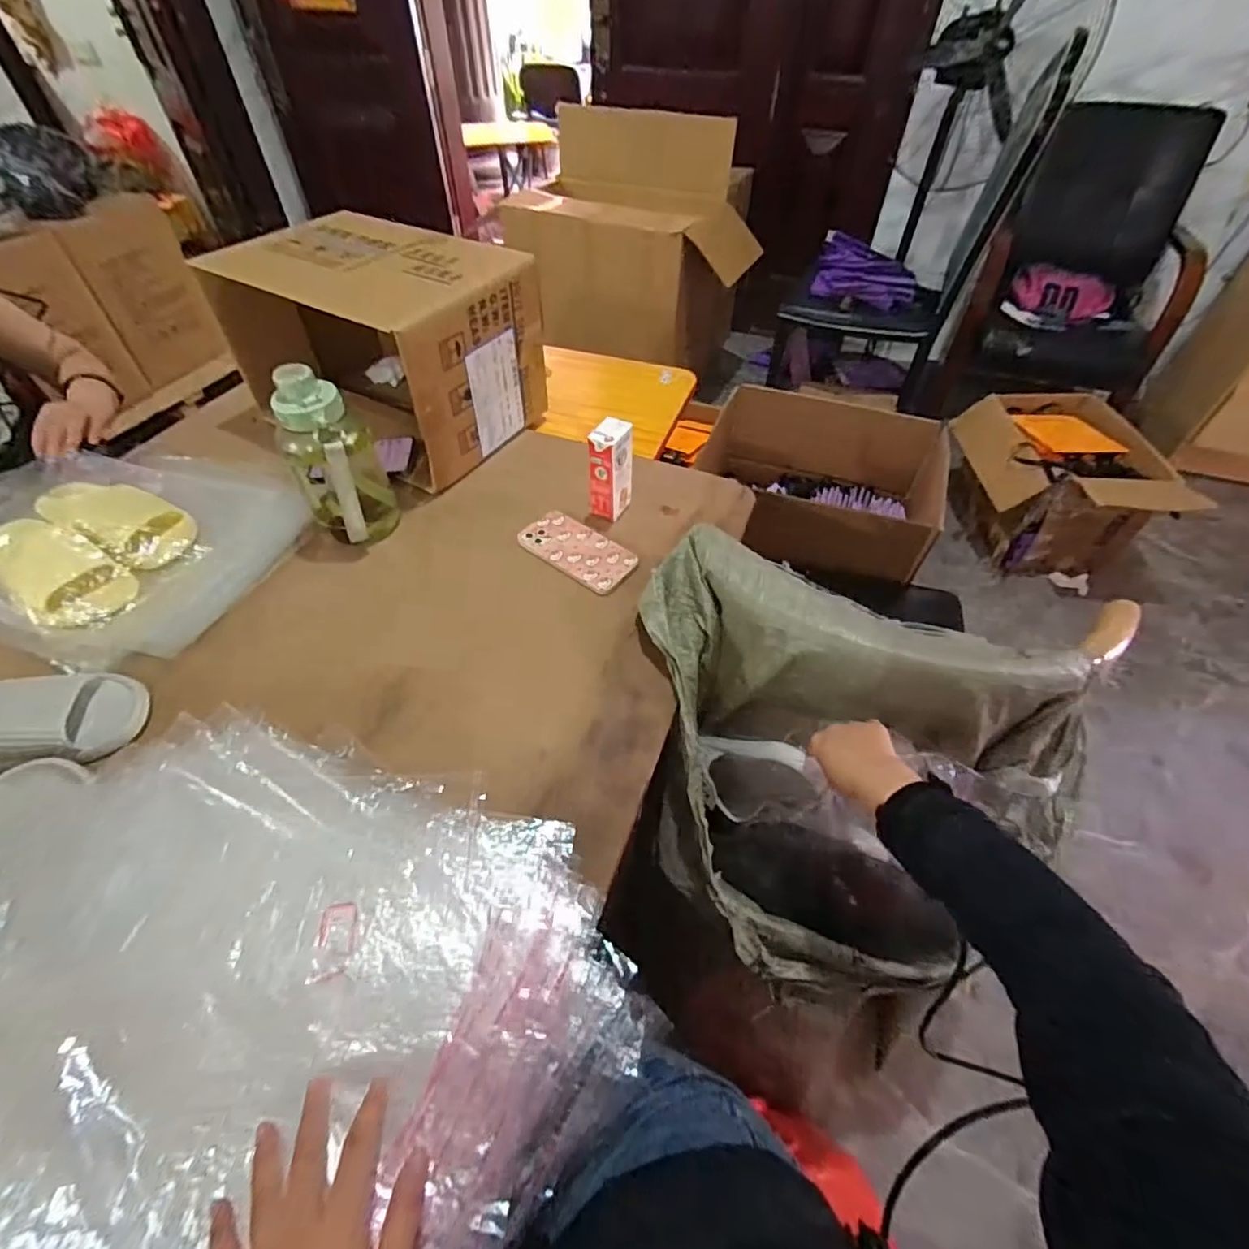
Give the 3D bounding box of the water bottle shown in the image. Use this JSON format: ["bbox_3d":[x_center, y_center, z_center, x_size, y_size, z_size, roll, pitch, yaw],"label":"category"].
[{"bbox_3d":[-0.368,-0.202,0.719,0.107,0.218,0.091,-23,54,-19],"label":"water bottle"}]

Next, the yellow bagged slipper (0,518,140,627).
[{"bbox_3d":[-0.715,-0.067,0.702,0.178,0.056,0.110,29,56,22],"label":"yellow bagged slipper"}]

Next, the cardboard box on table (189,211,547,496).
[{"bbox_3d":[-0.372,-0.443,0.882,0.414,0.253,0.269,24,54,18],"label":"cardboard box on table"}]

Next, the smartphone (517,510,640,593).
[{"bbox_3d":[-0.064,-0.103,0.766,0.160,0.017,0.084,31,56,23],"label":"smartphone"}]

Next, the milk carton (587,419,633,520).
[{"bbox_3d":[-0.019,-0.215,0.778,0.043,0.132,0.057,26,54,19],"label":"milk carton"}]

